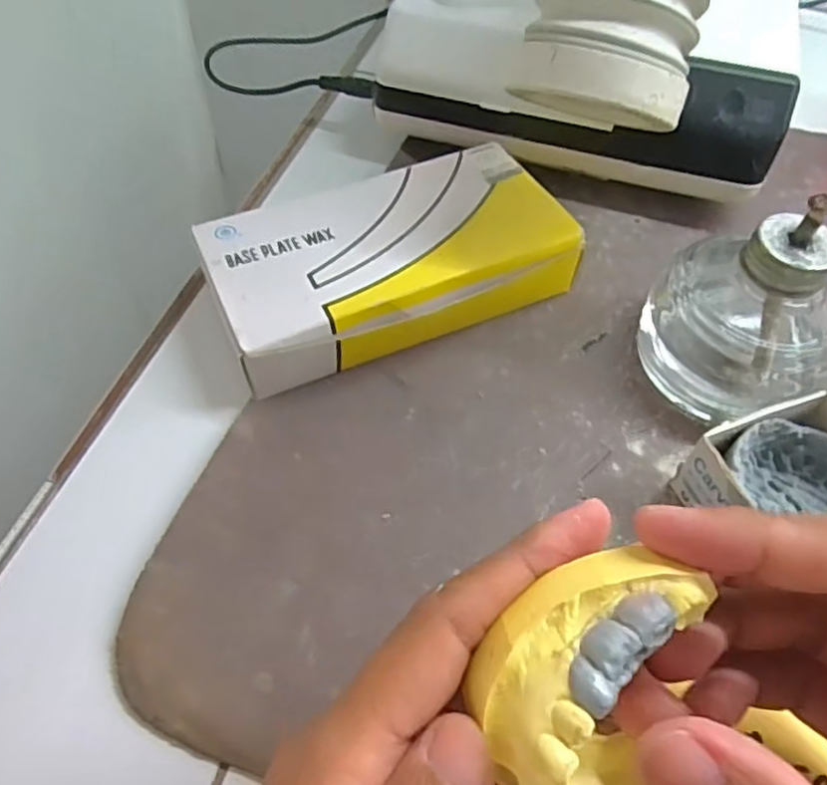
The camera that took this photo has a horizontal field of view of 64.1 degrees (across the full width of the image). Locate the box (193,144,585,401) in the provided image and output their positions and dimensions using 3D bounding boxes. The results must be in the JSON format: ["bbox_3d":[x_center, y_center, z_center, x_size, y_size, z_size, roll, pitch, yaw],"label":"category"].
[{"bbox_3d":[-0.010,-0.056,0.290,0.150,0.035,0.091,-23,58,-16],"label":"box"}]

